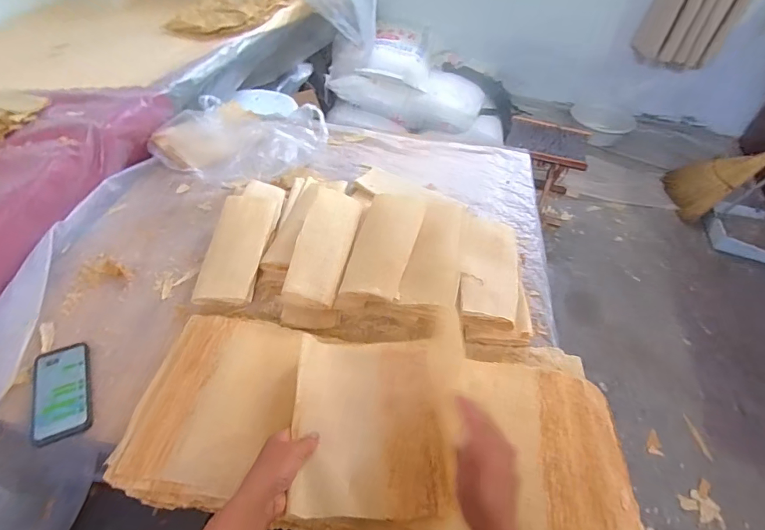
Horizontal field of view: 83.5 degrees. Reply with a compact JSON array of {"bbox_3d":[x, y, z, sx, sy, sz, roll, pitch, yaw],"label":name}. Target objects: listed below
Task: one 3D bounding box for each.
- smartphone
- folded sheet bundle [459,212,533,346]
[{"bbox_3d":[-0.510,0.198,0.680,0.075,0.009,0.167,-18,51,-19],"label":"smartphone"},{"bbox_3d":[0.221,0.018,0.858,0.133,0.061,0.287,8,47,3],"label":"folded sheet bundle"}]

